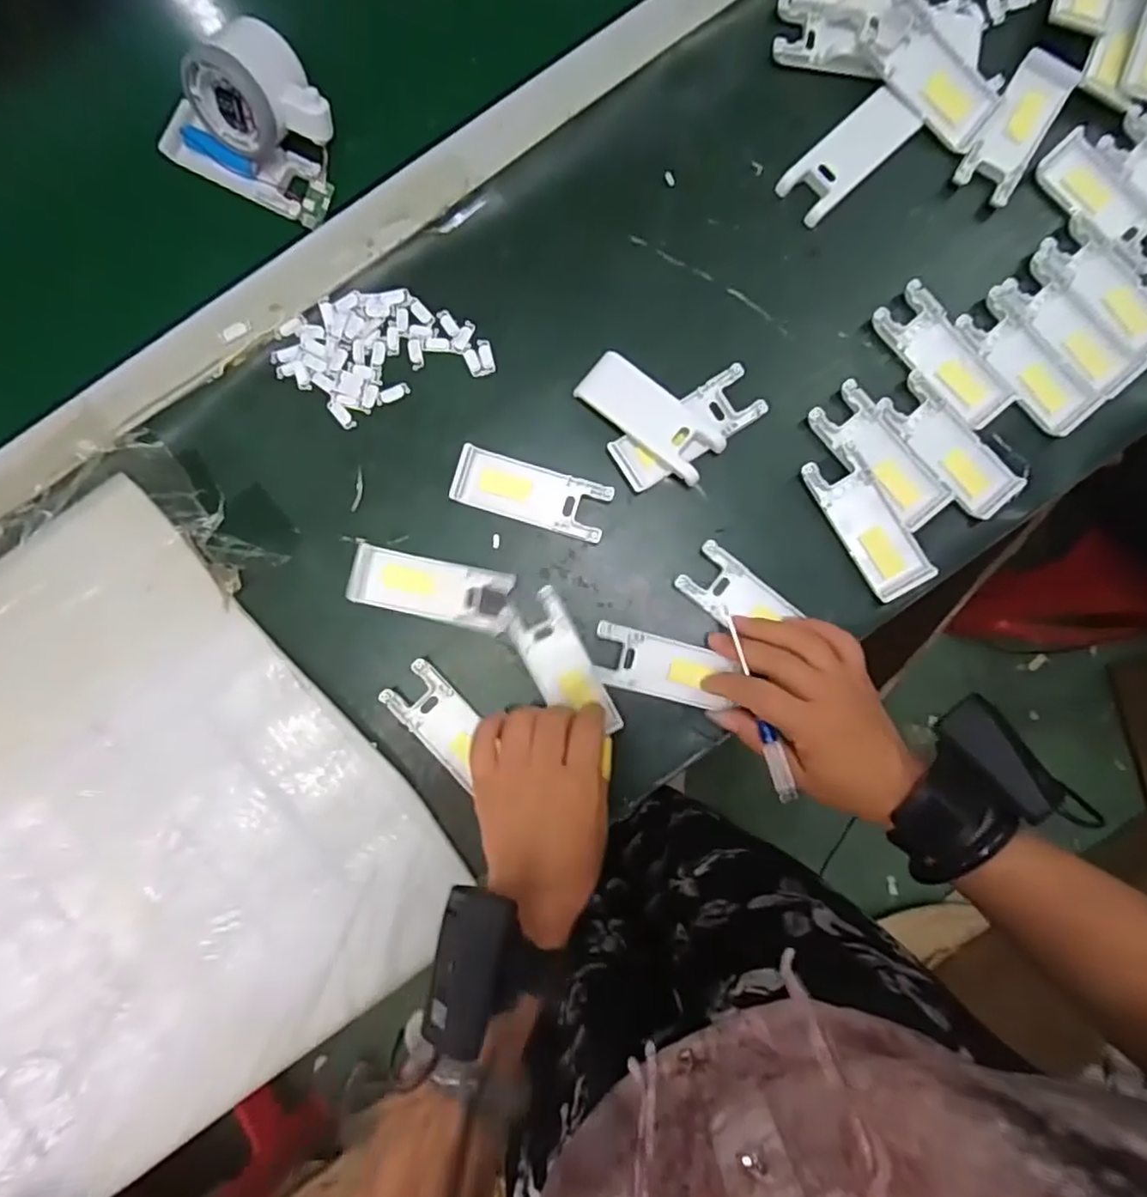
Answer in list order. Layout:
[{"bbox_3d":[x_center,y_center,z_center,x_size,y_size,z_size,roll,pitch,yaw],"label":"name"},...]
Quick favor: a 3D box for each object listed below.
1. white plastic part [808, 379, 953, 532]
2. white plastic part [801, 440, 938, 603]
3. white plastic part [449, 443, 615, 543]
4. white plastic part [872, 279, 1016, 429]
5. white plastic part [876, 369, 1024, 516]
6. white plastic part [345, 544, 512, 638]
[{"bbox_3d":[0.209,-0.097,0.439,0.043,0.006,0.104,-43,89,-1],"label":"white plastic part"},{"bbox_3d":[0.199,-0.052,0.435,0.040,0.010,0.103,-30,89,-1],"label":"white plastic part"},{"bbox_3d":[-0.029,-0.072,0.442,0.105,0.009,0.040,17,89,0],"label":"white plastic part"},{"bbox_3d":[0.253,-0.165,0.442,0.039,0.010,0.104,-39,89,-1],"label":"white plastic part"},{"bbox_3d":[0.255,-0.103,0.440,0.043,0.007,0.104,-42,89,-1],"label":"white plastic part"},{"bbox_3d":[-0.095,-0.007,0.441,0.109,0.007,0.040,12,88,0],"label":"white plastic part"}]

